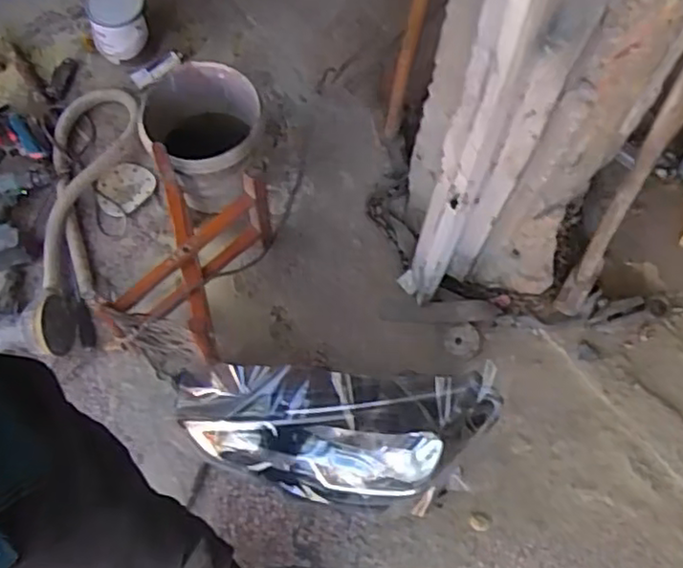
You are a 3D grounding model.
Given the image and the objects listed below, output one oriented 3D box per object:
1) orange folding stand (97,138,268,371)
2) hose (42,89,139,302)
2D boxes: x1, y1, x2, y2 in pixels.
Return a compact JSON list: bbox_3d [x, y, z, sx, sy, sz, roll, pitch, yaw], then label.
[{"bbox_3d":[-0.306,-0.027,1.423,0.229,0.306,0.365,13,69,5],"label":"orange folding stand"},{"bbox_3d":[-0.618,-0.252,1.644,0.206,0.073,0.598,-1,68,-1],"label":"hose"}]

